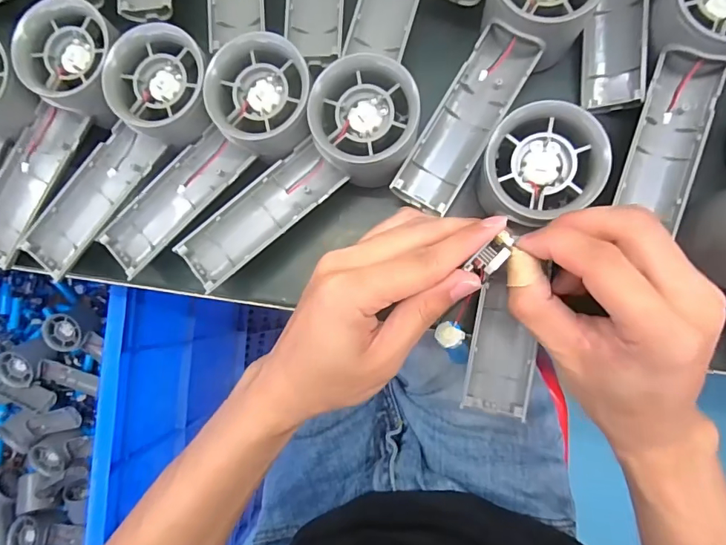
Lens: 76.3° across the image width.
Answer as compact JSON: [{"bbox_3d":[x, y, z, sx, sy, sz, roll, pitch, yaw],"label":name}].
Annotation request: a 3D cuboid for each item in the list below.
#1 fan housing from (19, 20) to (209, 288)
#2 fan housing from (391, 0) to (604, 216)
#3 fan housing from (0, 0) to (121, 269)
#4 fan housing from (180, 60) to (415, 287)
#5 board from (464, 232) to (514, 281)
[{"bbox_3d":[-0.143,-0.067,0.271,0.056,0.030,0.157,43,105,7],"label":"fan housing"},{"bbox_3d":[0.071,-0.105,0.250,0.056,0.050,0.155,30,90,7],"label":"fan housing"},{"bbox_3d":[-0.188,-0.080,0.279,0.055,0.035,0.156,33,104,7],"label":"fan housing"},{"bbox_3d":[-0.038,-0.050,0.252,0.155,0.032,0.054,-40,84,2],"label":"fan housing"},{"bbox_3d":[0.063,-0.009,0.223,0.010,0.006,0.025,43,76,7],"label":"board"}]

